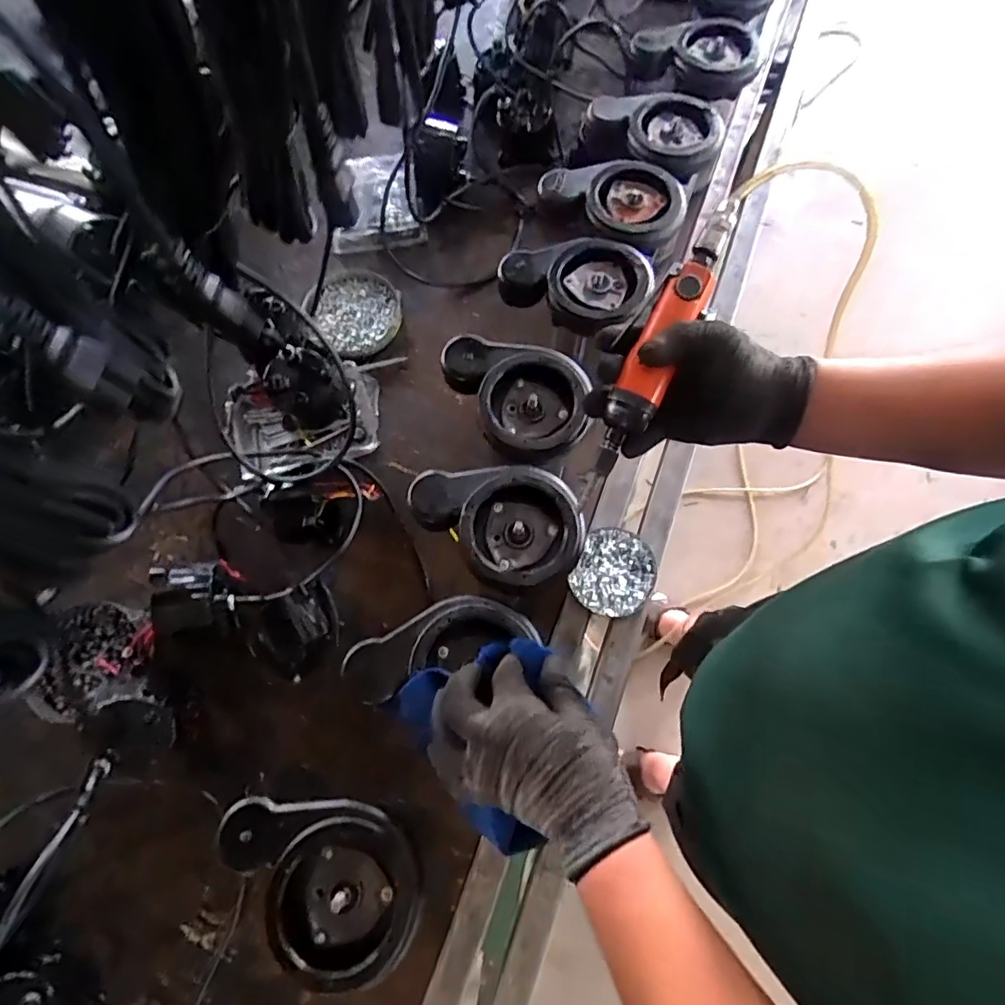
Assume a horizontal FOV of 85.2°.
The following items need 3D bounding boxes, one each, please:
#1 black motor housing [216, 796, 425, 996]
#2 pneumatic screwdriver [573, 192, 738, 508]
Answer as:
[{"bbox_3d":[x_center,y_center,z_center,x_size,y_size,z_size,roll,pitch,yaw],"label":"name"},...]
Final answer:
[{"bbox_3d":[-0.144,0.300,0.427,0.158,0.038,0.119,0,71,1],"label":"black motor housing"},{"bbox_3d":[0.123,-0.126,0.443,0.049,0.035,0.250,24,92,10],"label":"pneumatic screwdriver"}]

